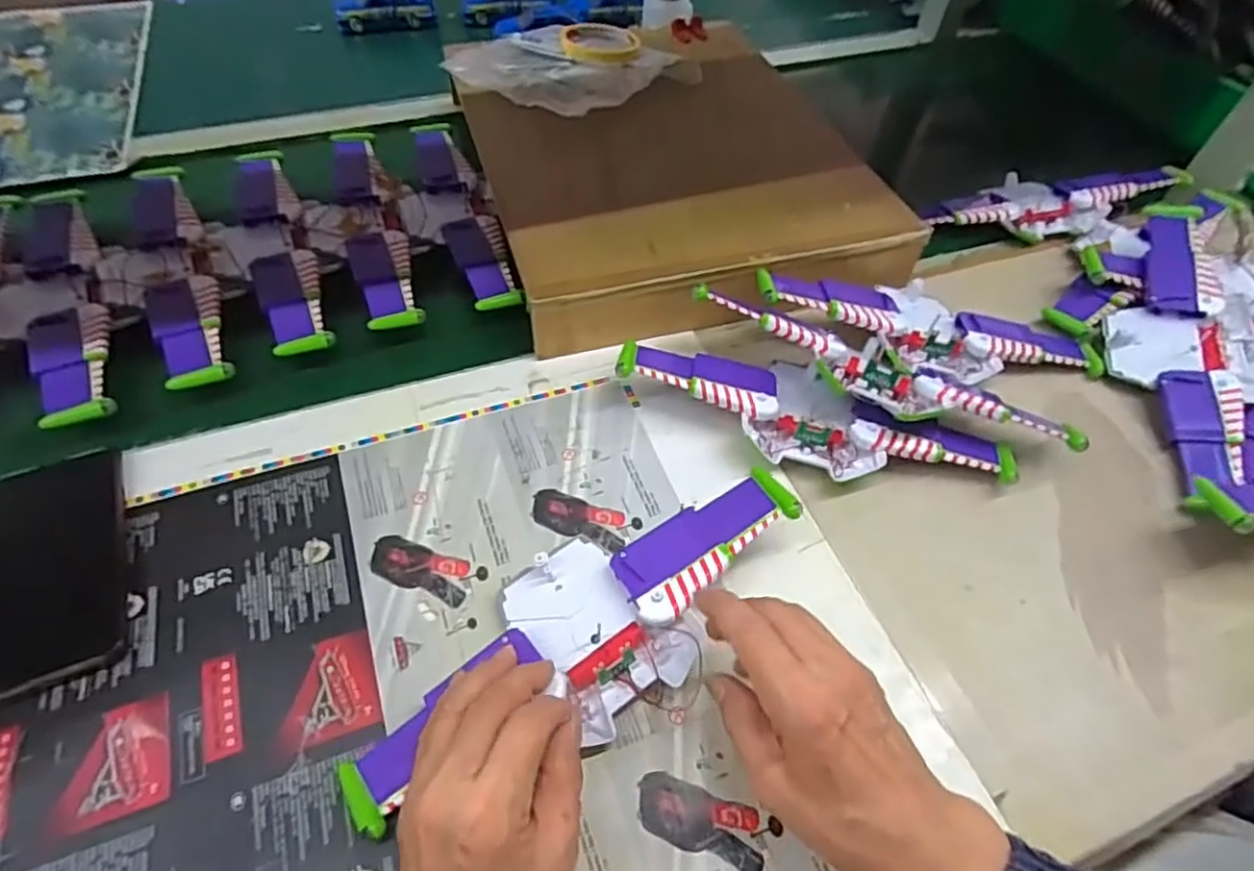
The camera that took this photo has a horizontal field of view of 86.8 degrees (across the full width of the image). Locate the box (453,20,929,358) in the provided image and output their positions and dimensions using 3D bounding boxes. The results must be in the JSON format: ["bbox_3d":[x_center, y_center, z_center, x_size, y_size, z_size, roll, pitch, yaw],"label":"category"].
[{"bbox_3d":[0.040,-0.262,0.652,0.355,0.086,0.423,-13,54,-13],"label":"box"}]

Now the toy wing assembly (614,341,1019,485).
[{"bbox_3d":[0.138,-0.017,0.495,0.293,0.044,0.096,15,53,7],"label":"toy wing assembly"}]

